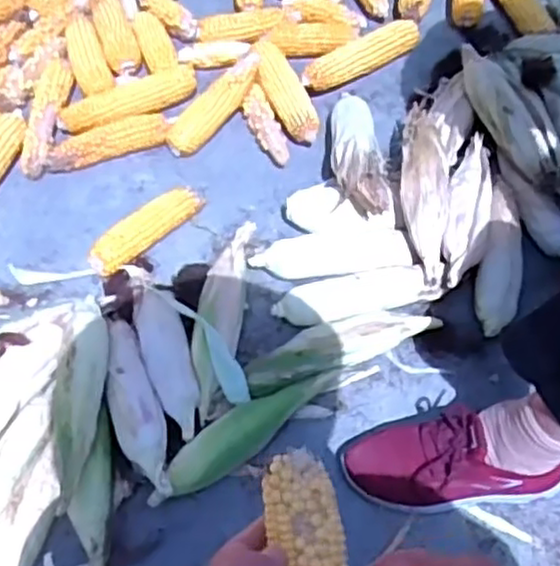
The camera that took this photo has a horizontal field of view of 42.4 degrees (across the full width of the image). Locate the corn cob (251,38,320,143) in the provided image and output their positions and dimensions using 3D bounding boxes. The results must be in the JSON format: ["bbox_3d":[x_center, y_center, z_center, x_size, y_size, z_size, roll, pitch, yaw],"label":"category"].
[{"bbox_3d":[0.006,-0.288,1.054,0.055,0.038,0.185,-21,62,-10],"label":"corn cob"}]

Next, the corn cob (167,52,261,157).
[{"bbox_3d":[-0.090,-0.256,1.027,0.050,0.039,0.177,36,82,20],"label":"corn cob"}]

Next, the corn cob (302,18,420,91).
[{"bbox_3d":[0.126,-0.338,1.082,0.212,0.056,0.049,-30,64,-15],"label":"corn cob"}]

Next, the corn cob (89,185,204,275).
[{"bbox_3d":[-0.175,-0.070,0.948,0.049,0.040,0.170,39,68,21],"label":"corn cob"}]

